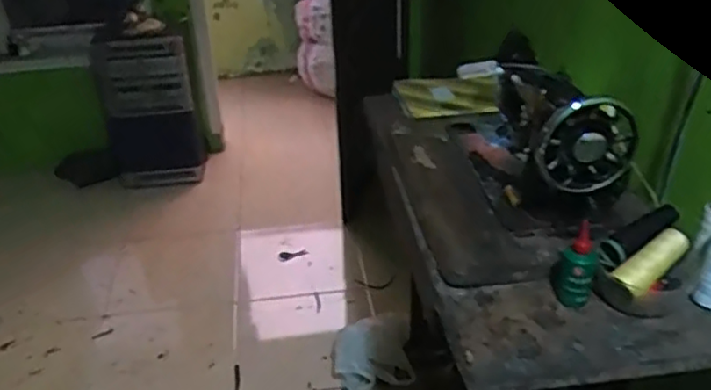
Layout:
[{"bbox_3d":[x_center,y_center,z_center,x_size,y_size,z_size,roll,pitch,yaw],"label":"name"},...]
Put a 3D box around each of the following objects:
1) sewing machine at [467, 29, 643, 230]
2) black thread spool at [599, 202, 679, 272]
[{"bbox_3d":[0.291,-0.093,1.027,0.174,0.201,0.305,-3,31,-1],"label":"sewing machine"},{"bbox_3d":[0.370,0.050,0.865,0.123,0.037,0.032,-30,36,-16],"label":"black thread spool"}]

